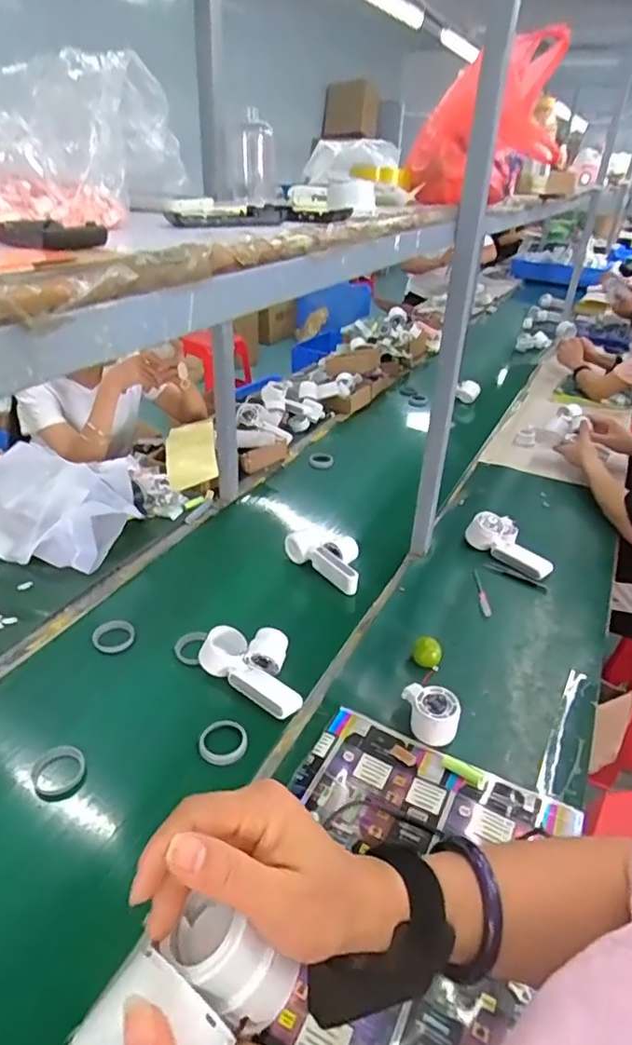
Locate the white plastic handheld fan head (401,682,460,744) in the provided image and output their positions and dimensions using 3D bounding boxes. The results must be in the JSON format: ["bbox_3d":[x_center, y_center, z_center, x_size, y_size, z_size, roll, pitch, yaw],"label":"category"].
[{"bbox_3d":[0.147,0.246,0.764,0.080,0.048,0.058,18,35,23],"label":"white plastic handheld fan head"}]

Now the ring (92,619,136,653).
[{"bbox_3d":[-0.311,0.173,0.906,0.058,0.013,0.069,2,32,0],"label":"ring"}]

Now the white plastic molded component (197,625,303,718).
[{"bbox_3d":[-0.083,0.201,0.826,0.166,0.060,0.090,22,37,28],"label":"white plastic molded component"}]

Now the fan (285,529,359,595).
[{"bbox_3d":[0.029,0.063,1.063,0.166,0.069,0.084,27,40,33],"label":"fan"}]

